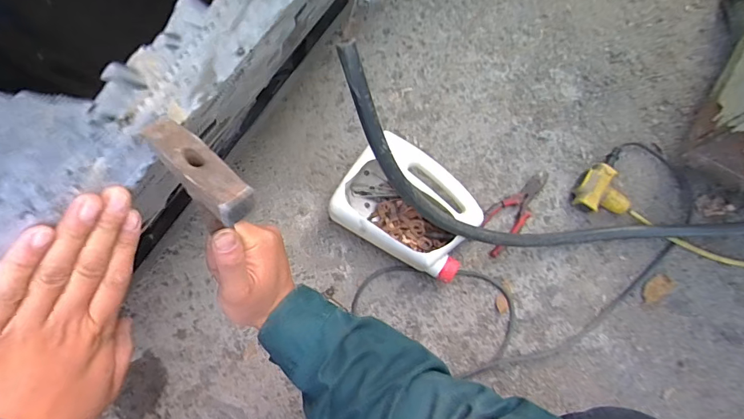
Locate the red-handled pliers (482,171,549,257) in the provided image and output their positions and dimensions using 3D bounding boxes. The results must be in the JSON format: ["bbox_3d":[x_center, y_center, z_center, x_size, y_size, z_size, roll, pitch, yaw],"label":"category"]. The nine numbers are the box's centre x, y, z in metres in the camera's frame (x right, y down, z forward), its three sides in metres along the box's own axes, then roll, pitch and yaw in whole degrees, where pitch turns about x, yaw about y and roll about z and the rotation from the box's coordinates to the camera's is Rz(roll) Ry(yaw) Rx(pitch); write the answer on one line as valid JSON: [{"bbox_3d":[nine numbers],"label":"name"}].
[{"bbox_3d":[0.250,0.000,0.721,0.064,0.016,0.174,43,80,10],"label":"red-handled pliers"}]

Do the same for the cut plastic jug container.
[{"bbox_3d":[0.067,-0.009,0.691,0.229,0.099,0.177,30,78,8],"label":"cut plastic jug container"}]

